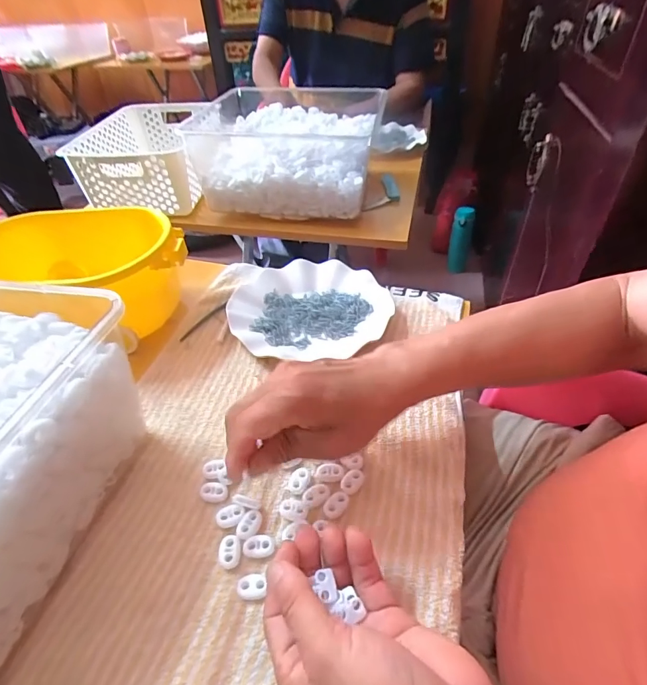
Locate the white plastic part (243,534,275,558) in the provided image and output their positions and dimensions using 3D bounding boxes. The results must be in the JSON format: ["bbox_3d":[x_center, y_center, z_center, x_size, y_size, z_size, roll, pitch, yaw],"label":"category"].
[{"bbox_3d":[-0.047,0.148,0.299,0.023,0.004,0.015,-4,42,-1],"label":"white plastic part"}]

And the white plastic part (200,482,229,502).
[{"bbox_3d":[-0.088,0.122,0.333,0.023,0.007,0.014,7,43,11],"label":"white plastic part"}]

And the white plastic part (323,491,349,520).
[{"bbox_3d":[0.010,0.126,0.320,0.016,0.004,0.023,33,53,33],"label":"white plastic part"}]

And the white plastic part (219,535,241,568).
[{"bbox_3d":[-0.068,0.151,0.298,0.016,0.006,0.022,-4,42,-1],"label":"white plastic part"}]

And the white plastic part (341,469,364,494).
[{"bbox_3d":[0.023,0.112,0.333,0.016,0.004,0.022,30,52,31],"label":"white plastic part"}]

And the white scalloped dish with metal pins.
[{"bbox_3d":[-0.022,-0.055,0.507,0.183,0.026,0.191,-2,42,2],"label":"white scalloped dish with metal pins"}]

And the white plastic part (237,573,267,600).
[{"bbox_3d":[-0.049,0.167,0.281,0.019,0.007,0.015,-3,42,0],"label":"white plastic part"}]

